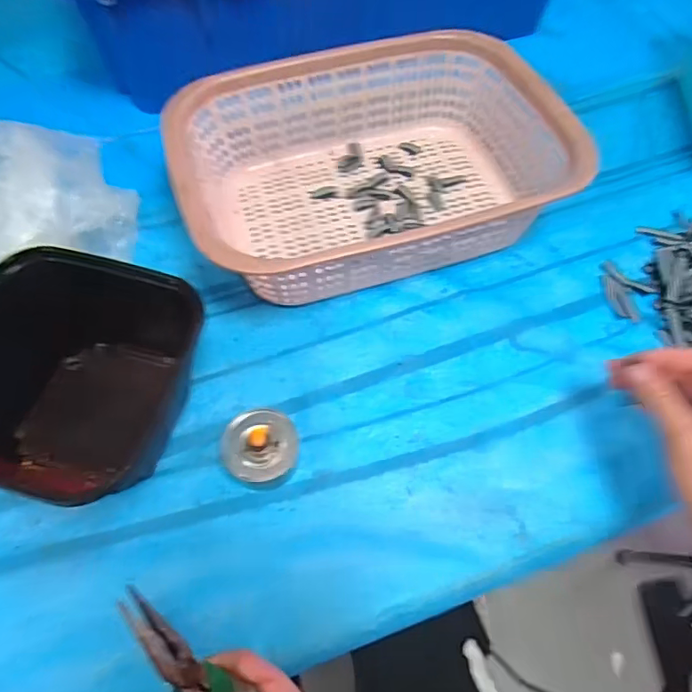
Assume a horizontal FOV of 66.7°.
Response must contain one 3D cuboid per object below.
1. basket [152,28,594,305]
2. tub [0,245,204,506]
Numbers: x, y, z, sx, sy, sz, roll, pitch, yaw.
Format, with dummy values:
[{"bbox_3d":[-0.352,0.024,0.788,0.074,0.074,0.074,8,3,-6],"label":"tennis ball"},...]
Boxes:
[{"bbox_3d":[0.024,-0.182,0.545,0.374,0.110,0.280,-20,62,-11],"label":"basket"},{"bbox_3d":[-0.214,0.028,0.421,0.162,0.108,0.177,16,61,10],"label":"tub"}]

